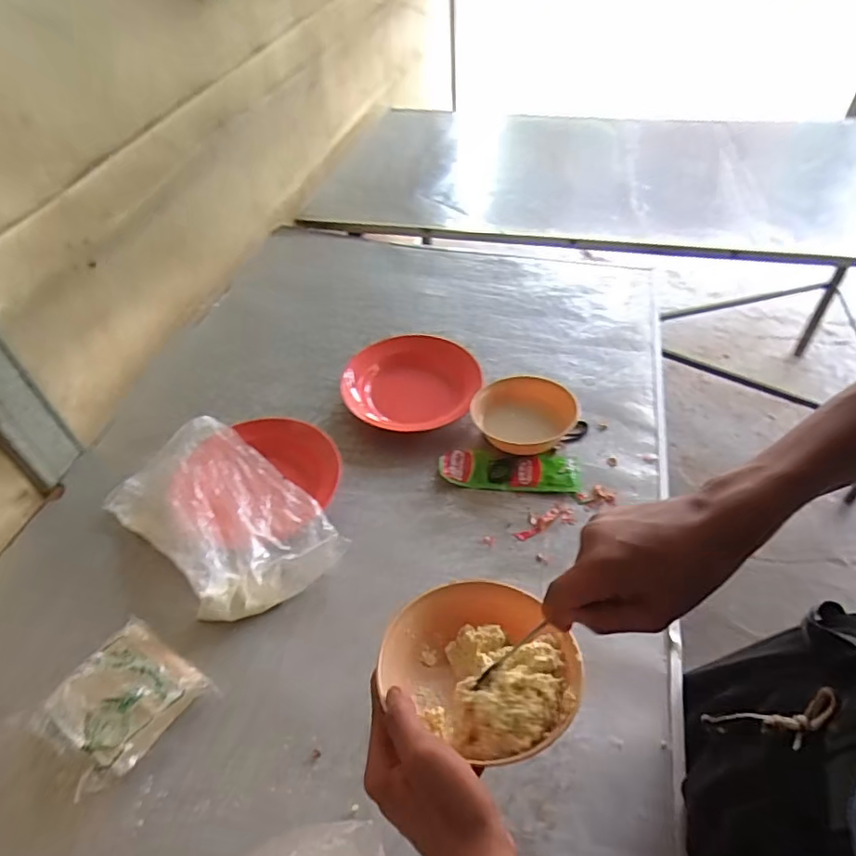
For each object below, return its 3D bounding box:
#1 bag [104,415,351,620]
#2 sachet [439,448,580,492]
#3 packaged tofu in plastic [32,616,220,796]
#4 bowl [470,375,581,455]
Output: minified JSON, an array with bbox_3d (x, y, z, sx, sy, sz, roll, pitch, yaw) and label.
[{"bbox_3d":[-0.254,0.106,0.687,0.290,0.064,0.167,32,56,30],"label":"bag"},{"bbox_3d":[0.111,0.056,0.763,0.185,0.013,0.065,3,46,7],"label":"sachet"},{"bbox_3d":[-0.298,0.253,0.534,0.123,0.061,0.126,28,54,28],"label":"packaged tofu in plastic"},{"bbox_3d":[0.138,-0.020,0.797,0.142,0.043,0.127,12,48,16],"label":"bowl"}]

